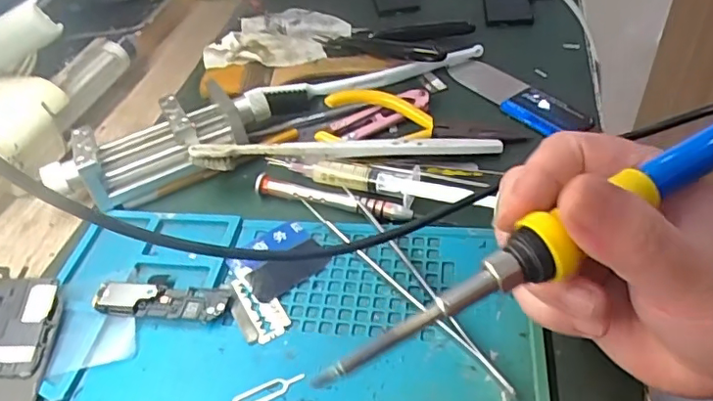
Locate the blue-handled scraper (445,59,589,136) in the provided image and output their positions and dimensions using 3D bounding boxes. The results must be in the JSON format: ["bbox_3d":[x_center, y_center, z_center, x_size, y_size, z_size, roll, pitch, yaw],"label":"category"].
[{"bbox_3d":[0.107,-0.073,0.383,0.033,0.009,0.108,-26,49,-20],"label":"blue-handled scraper"}]

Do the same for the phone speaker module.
[{"bbox_3d":[-0.097,0.050,0.277,0.067,0.007,0.017,2,45,7],"label":"phone speaker module"}]

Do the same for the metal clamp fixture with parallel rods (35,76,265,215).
[{"bbox_3d":[-0.122,-0.039,0.347,0.135,0.032,0.056,-25,49,-20],"label":"metal clamp fixture with parallel rods"}]

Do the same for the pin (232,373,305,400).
[{"bbox_3d":[-0.039,0.082,0.242,0.033,0.004,0.009,-20,47,-15],"label":"pin"}]

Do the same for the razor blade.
[{"bbox_3d":[-0.048,0.050,0.278,0.017,0.004,0.047,-26,49,-13],"label":"razor blade"}]

